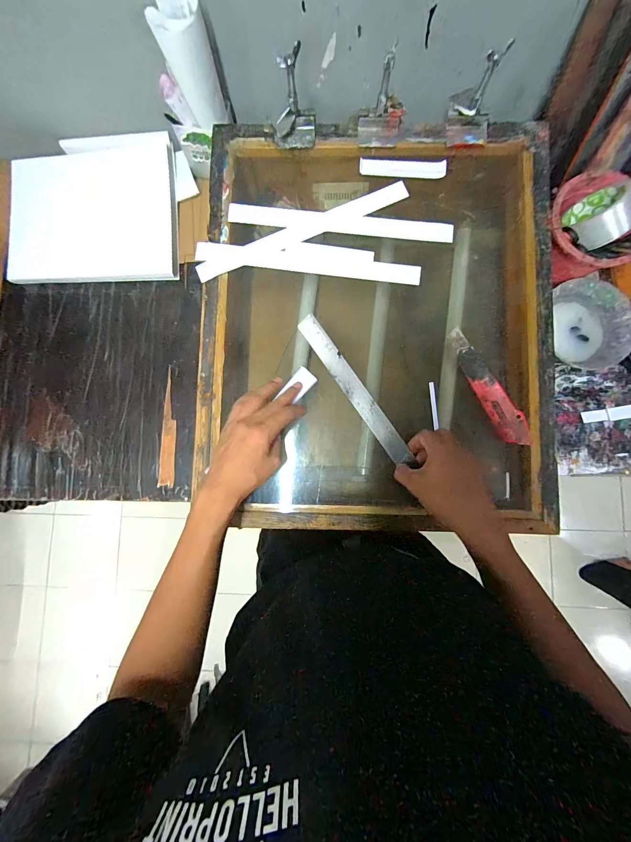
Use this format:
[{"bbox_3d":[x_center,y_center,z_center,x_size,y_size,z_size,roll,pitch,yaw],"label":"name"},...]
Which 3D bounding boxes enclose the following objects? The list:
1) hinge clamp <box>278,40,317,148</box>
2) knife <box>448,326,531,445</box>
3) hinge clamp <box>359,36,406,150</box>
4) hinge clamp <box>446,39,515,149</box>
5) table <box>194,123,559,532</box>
[{"bbox_3d":[-0.030,-0.434,0.434,0.060,0.102,0.042,-3,85,2],"label":"hinge clamp"},{"bbox_3d":[0.233,-0.048,0.427,0.032,0.027,0.173,-25,84,0],"label":"knife"},{"bbox_3d":[0.095,-0.439,0.435,0.063,0.090,0.059,9,85,3],"label":"hinge clamp"},{"bbox_3d":[0.219,-0.436,0.426,0.058,0.086,0.058,-1,85,2],"label":"hinge clamp"},{"bbox_3d":[0.085,-0.140,0.517,0.492,0.166,0.581,1,85,3],"label":"table"}]

